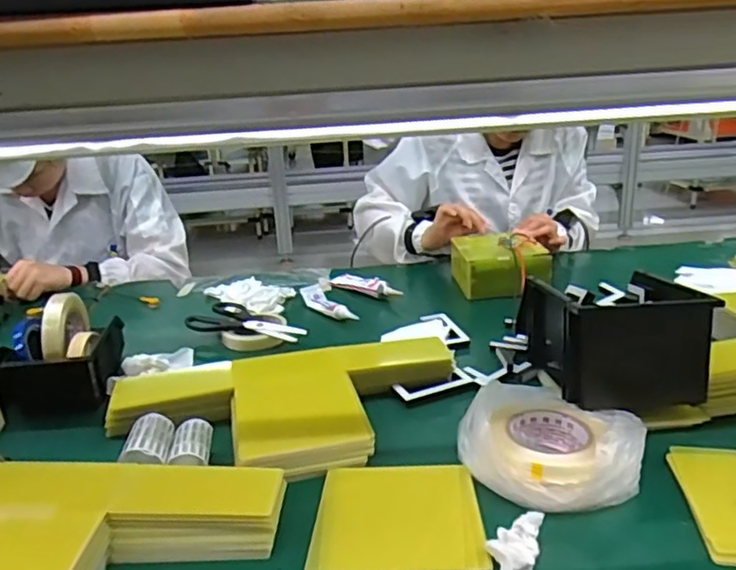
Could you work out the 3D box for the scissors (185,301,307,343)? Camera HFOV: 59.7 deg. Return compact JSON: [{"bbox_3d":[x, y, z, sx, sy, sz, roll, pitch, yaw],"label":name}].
[{"bbox_3d":[-0.204,0.061,0.997,0.104,0.017,0.224,-21,27,-39],"label":"scissors"}]

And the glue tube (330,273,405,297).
[{"bbox_3d":[-0.004,0.002,1.148,0.039,0.029,0.172,-19,26,-37],"label":"glue tube"}]

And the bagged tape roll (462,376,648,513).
[{"bbox_3d":[0.184,0.156,0.659,0.154,0.057,0.172,-21,27,-40],"label":"bagged tape roll"}]

